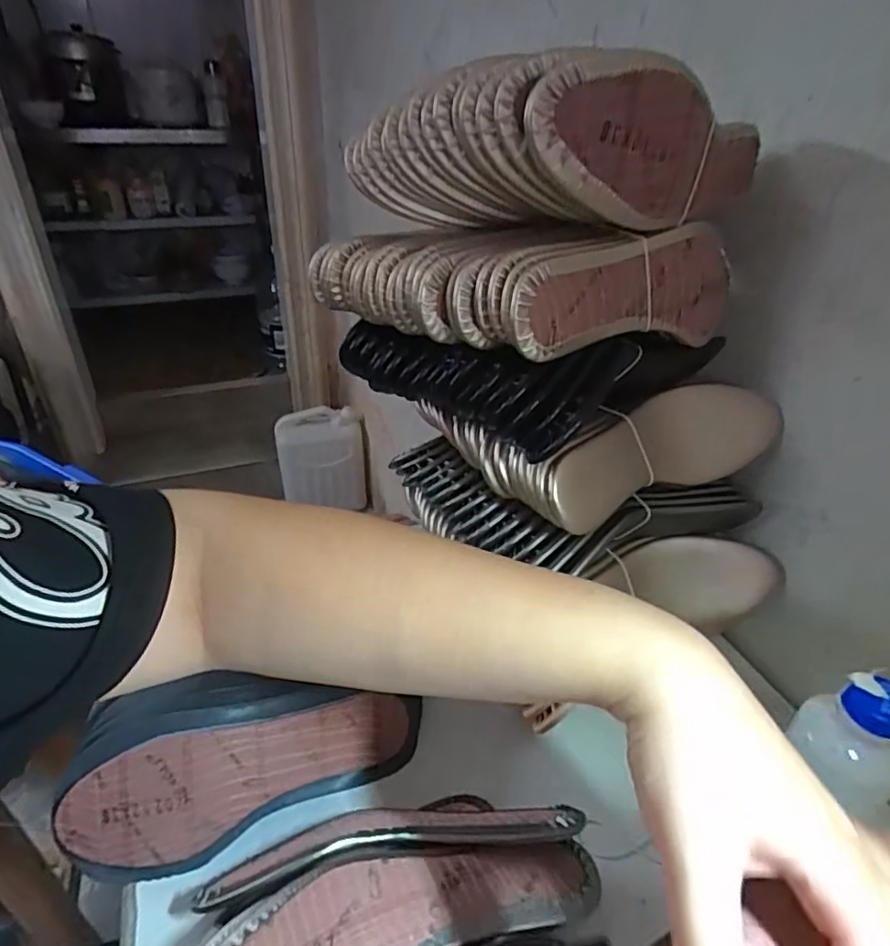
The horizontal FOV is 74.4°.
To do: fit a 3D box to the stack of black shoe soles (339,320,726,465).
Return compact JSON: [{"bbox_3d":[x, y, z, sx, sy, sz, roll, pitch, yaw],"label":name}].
[{"bbox_3d":[0.050,-0.093,0.439,0.217,0.068,0.190,28,41,34],"label":"stack of black shoe soles"}]

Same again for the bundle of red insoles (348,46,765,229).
[{"bbox_3d":[0.075,-0.223,0.397,0.211,0.089,0.217,28,41,34],"label":"bundle of red insoles"}]

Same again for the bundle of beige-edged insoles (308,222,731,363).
[{"bbox_3d":[0.051,-0.145,0.413,0.206,0.066,0.219,-25,42,-35],"label":"bundle of beige-edged insoles"}]

